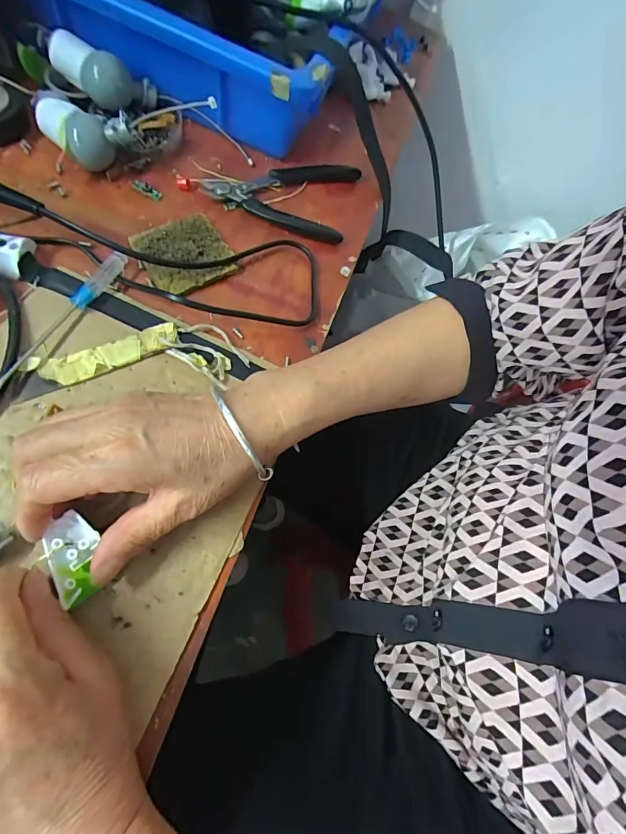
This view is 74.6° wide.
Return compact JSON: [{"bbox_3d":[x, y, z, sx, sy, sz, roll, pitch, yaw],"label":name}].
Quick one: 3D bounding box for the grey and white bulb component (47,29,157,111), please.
[{"bbox_3d":[-0.175,-0.279,0.336,0.080,0.030,0.032,22,66,-14],"label":"grey and white bulb component"}]

